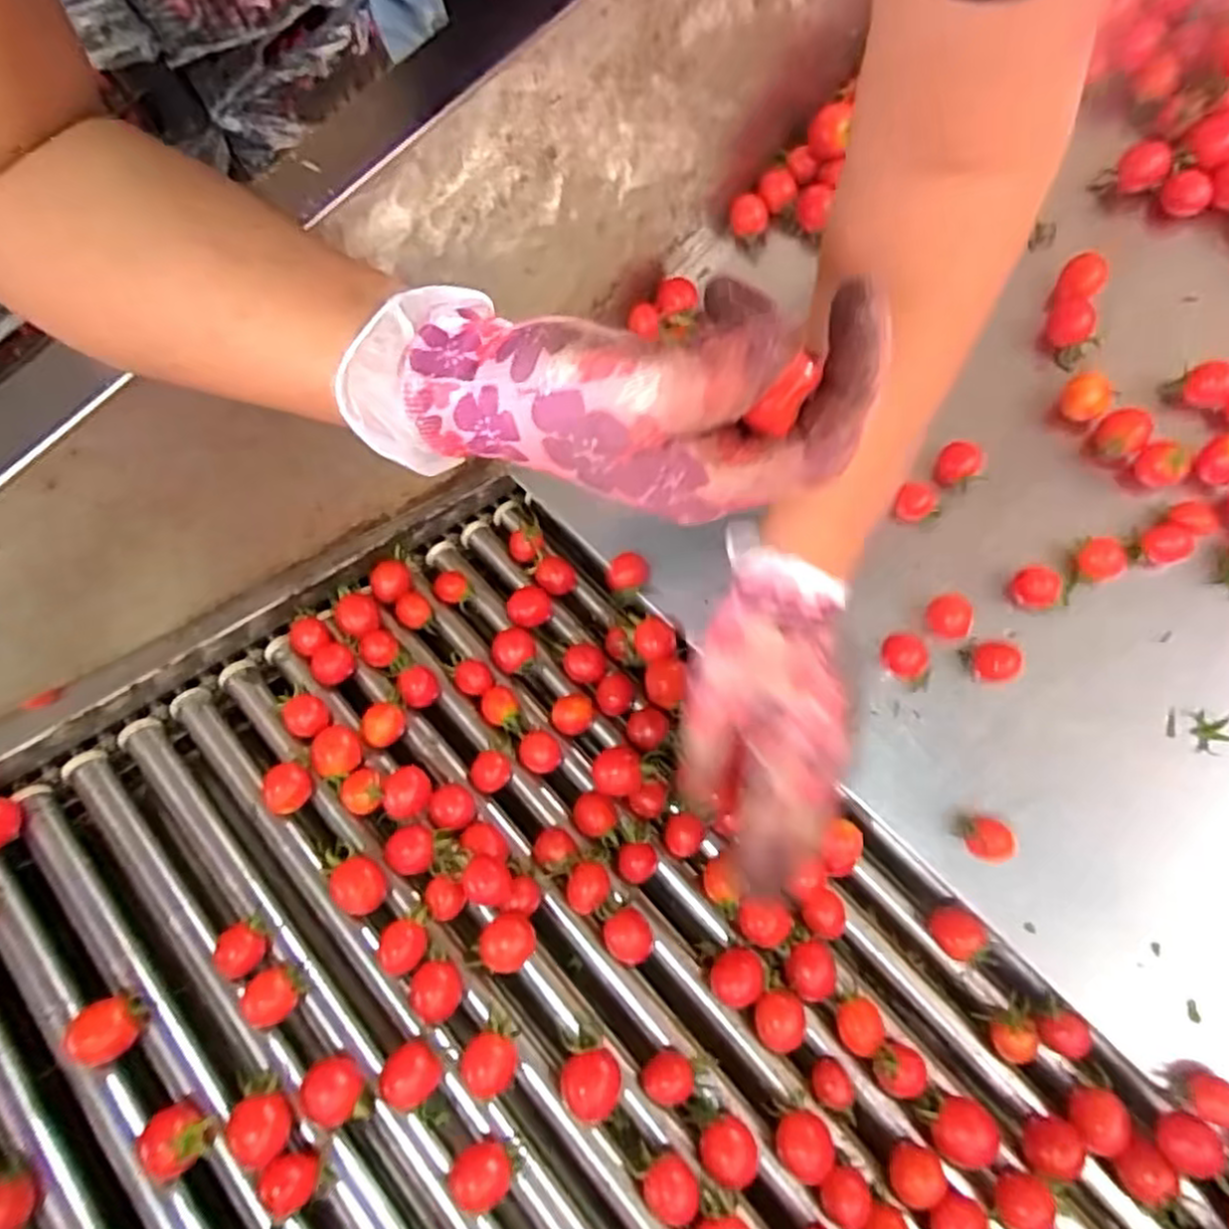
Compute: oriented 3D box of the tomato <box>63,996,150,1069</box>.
[{"bbox_3d":[-0.248,0.202,0.364,0.032,0.027,0.028,-13,70,-6],"label":"tomato"}]

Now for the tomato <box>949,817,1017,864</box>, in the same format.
[{"bbox_3d":[0.212,0.131,0.436,0.026,0.030,0.025,0,69,-1],"label":"tomato"}]

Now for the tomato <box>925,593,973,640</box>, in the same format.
[{"bbox_3d":[0.205,0.004,0.463,0.022,0.026,0.027,-5,69,-3],"label":"tomato"}]

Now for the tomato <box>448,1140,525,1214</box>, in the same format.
[{"bbox_3d":[-0.062,0.266,0.359,0.026,0.022,0.027,0,69,-1],"label":"tomato"}]

